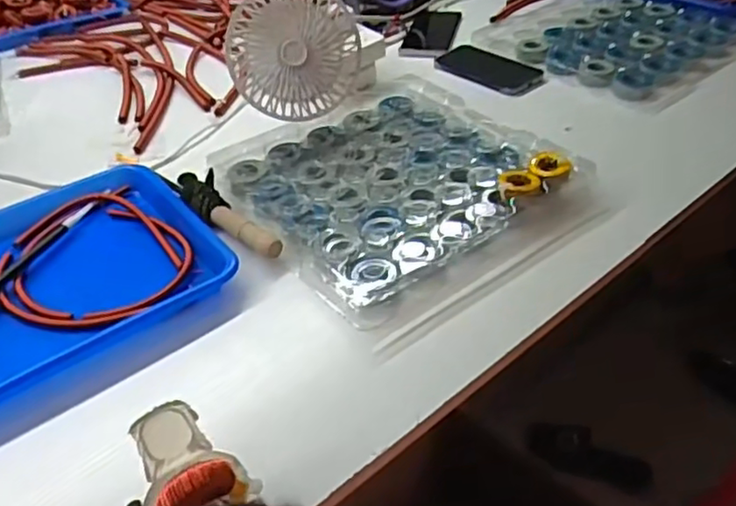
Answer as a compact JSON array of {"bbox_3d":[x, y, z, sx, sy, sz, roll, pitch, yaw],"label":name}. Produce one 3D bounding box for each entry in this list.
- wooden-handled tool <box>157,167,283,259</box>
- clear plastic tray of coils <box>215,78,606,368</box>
[{"bbox_3d":[-0.149,-0.045,0.639,0.035,0.027,0.173,-32,48,-27],"label":"wooden-handled tool"},{"bbox_3d":[0.026,-0.082,0.672,0.289,0.033,0.330,-28,46,-24],"label":"clear plastic tray of coils"}]

